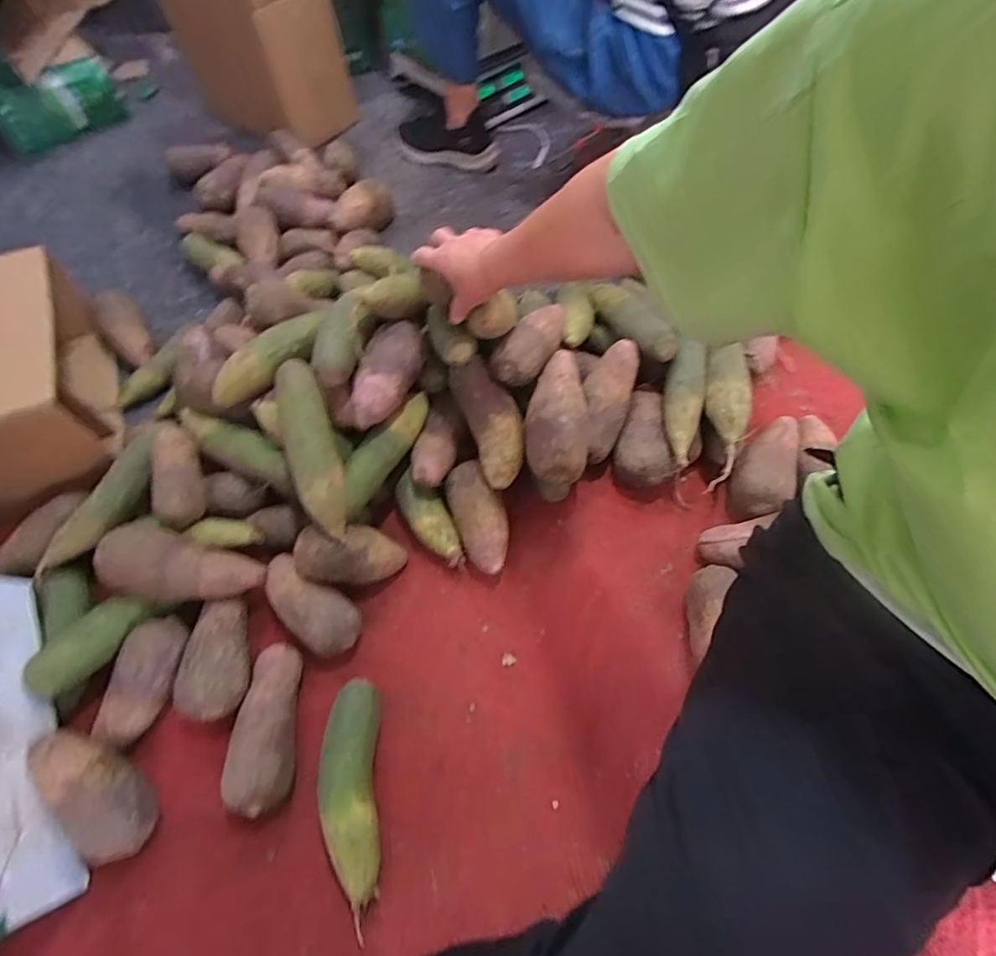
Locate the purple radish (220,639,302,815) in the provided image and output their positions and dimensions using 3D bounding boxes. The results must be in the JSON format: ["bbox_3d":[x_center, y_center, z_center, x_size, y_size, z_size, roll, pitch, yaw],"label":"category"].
[{"bbox_3d":[-0.254,0.274,0.586,0.058,0.061,0.164,-3,60,1],"label":"purple radish"}]

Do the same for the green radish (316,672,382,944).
[{"bbox_3d":[-0.152,0.330,0.552,0.057,0.060,0.216,-6,60,-1],"label":"green radish"}]

